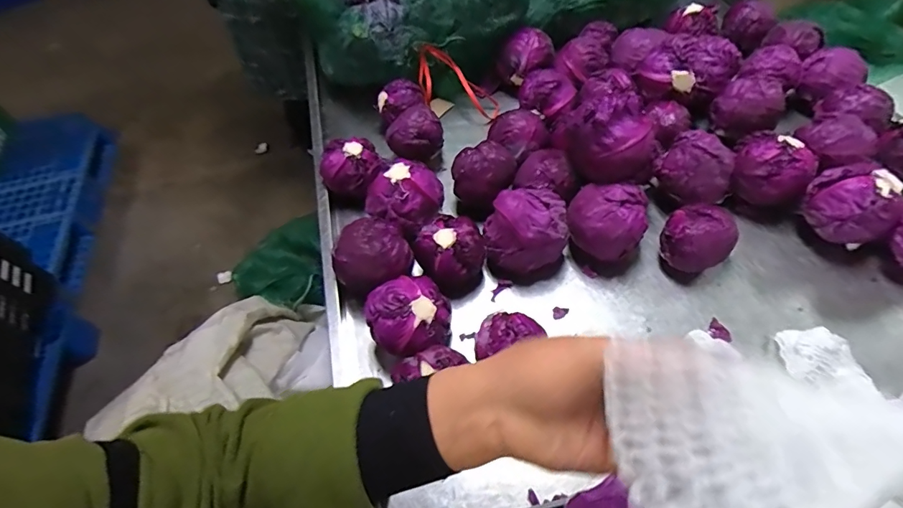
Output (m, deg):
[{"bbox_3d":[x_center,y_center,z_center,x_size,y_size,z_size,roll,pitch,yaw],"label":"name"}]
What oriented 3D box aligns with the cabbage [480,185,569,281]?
[{"bbox_3d":[0.122,-0.036,0.739,0.135,0.119,0.106,-7,56,1],"label":"cabbage"}]

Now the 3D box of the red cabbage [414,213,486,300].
[{"bbox_3d":[-0.001,0.004,0.747,0.100,0.118,0.096,-3,56,4],"label":"red cabbage"}]

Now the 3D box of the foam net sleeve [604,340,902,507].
[{"bbox_3d":[0.175,0.097,0.170,0.216,0.041,0.127,1,55,19],"label":"foam net sleeve"}]

